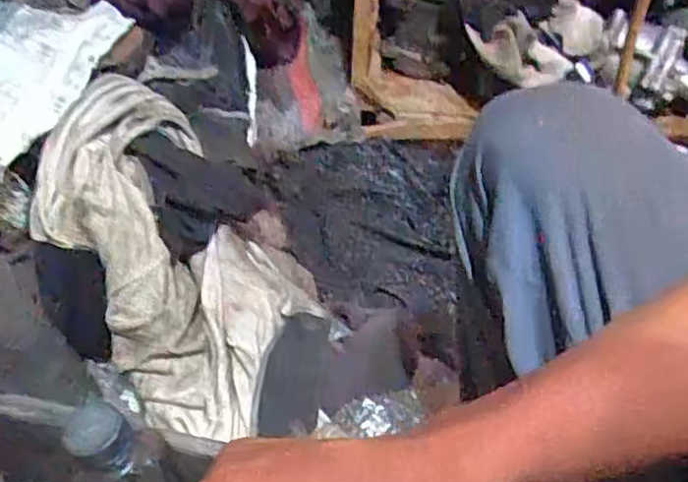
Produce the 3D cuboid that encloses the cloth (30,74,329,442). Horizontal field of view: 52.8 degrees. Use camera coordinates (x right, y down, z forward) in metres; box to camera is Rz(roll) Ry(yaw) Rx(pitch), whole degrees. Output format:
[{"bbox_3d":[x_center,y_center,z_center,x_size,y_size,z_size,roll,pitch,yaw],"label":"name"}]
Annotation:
[{"bbox_3d":[-0.185,0.021,0.775,0.322,0.233,0.304,22,50,16],"label":"cloth"}]

